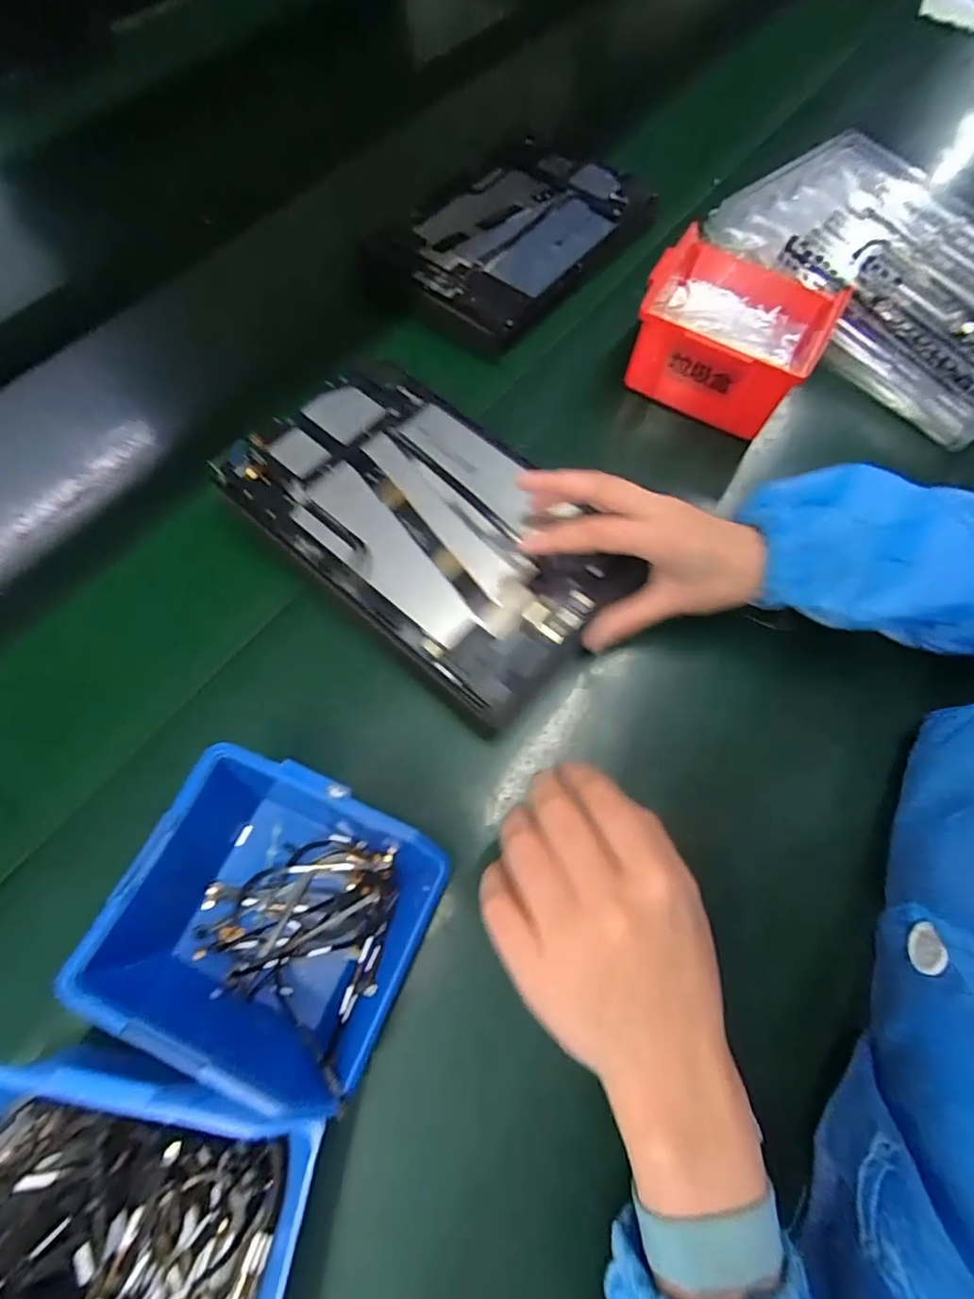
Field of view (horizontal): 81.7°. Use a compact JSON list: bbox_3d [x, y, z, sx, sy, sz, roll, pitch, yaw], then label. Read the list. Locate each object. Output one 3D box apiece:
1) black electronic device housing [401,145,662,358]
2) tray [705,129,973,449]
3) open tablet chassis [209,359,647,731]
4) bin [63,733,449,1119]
[{"bbox_3d":[0.026,-0.368,0.499,0.162,0.025,0.240,34,69,13],"label":"black electronic device housing"},{"bbox_3d":[0.356,-0.331,0.484,0.251,0.042,0.280,-41,73,-18],"label":"tray"},{"bbox_3d":[-0.039,-0.081,0.371,0.251,0.033,0.153,39,73,13],"label":"open tablet chassis"},{"bbox_3d":[-0.101,0.125,0.276,0.137,0.084,0.119,23,67,8],"label":"bin"}]

